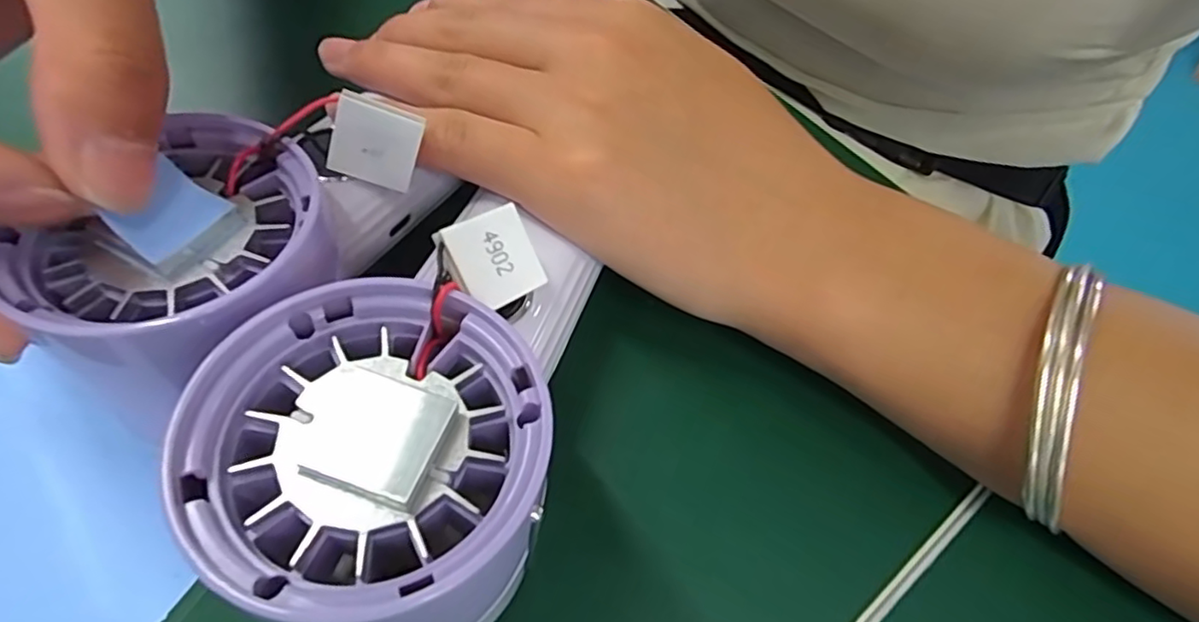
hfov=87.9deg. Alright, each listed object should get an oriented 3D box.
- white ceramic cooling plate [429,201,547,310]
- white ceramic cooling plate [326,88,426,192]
[{"bbox_3d":[-0.023,-0.012,0.138,0.021,0.004,0.020,-33,103,-37],"label":"white ceramic cooling plate"},{"bbox_3d":[-0.056,-0.042,0.155,0.020,0.020,0.004,15,31,-20],"label":"white ceramic cooling plate"}]

